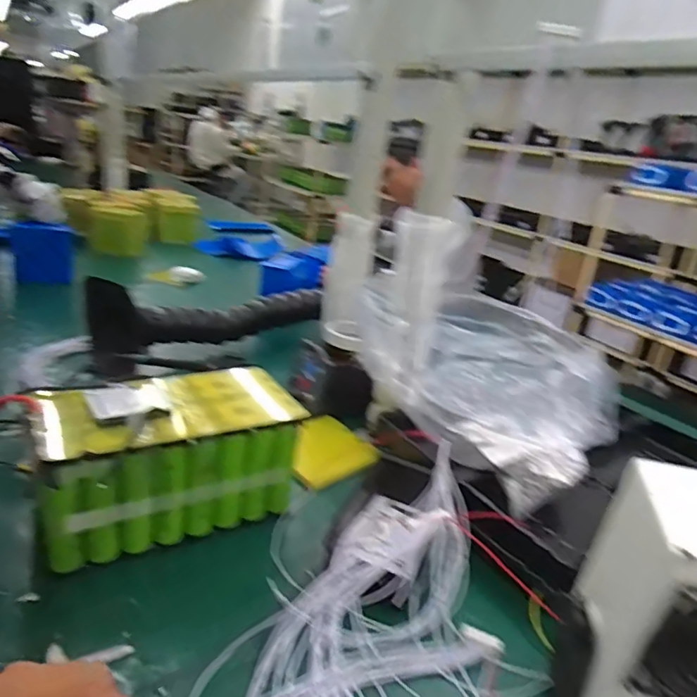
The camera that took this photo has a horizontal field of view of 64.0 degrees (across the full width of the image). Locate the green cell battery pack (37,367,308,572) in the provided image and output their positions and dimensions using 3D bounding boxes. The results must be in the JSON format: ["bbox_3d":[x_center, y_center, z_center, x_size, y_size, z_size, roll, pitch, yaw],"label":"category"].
[{"bbox_3d":[-0.202,0.124,0.647,0.274,0.146,0.132,-7,25,-32],"label":"green cell battery pack"}]

